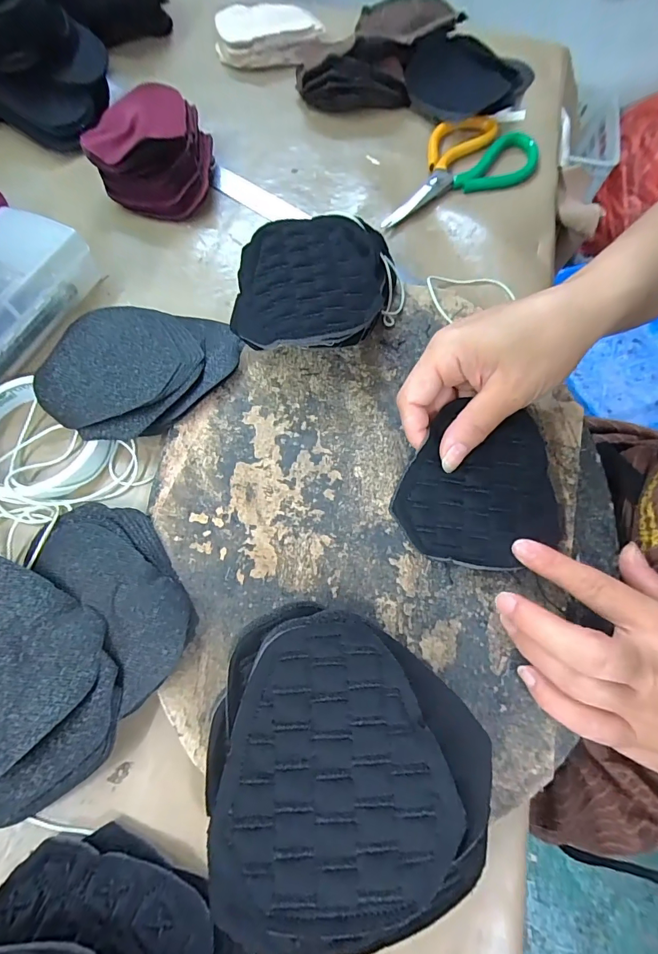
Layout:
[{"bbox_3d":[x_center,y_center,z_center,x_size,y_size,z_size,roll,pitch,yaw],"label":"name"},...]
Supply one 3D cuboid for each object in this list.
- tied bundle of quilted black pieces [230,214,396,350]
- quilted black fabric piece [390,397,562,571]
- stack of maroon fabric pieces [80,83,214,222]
[{"bbox_3d":[-0.008,-0.133,0.300,0.108,0.047,0.118,5,68,1],"label":"tied bundle of quilted black pieces"},{"bbox_3d":[0.094,0.006,0.248,0.098,0.023,0.093,13,68,4],"label":"quilted black fabric piece"},{"bbox_3d":[-0.159,-0.295,0.376,0.099,0.049,0.119,-6,68,-4],"label":"stack of maroon fabric pieces"}]

